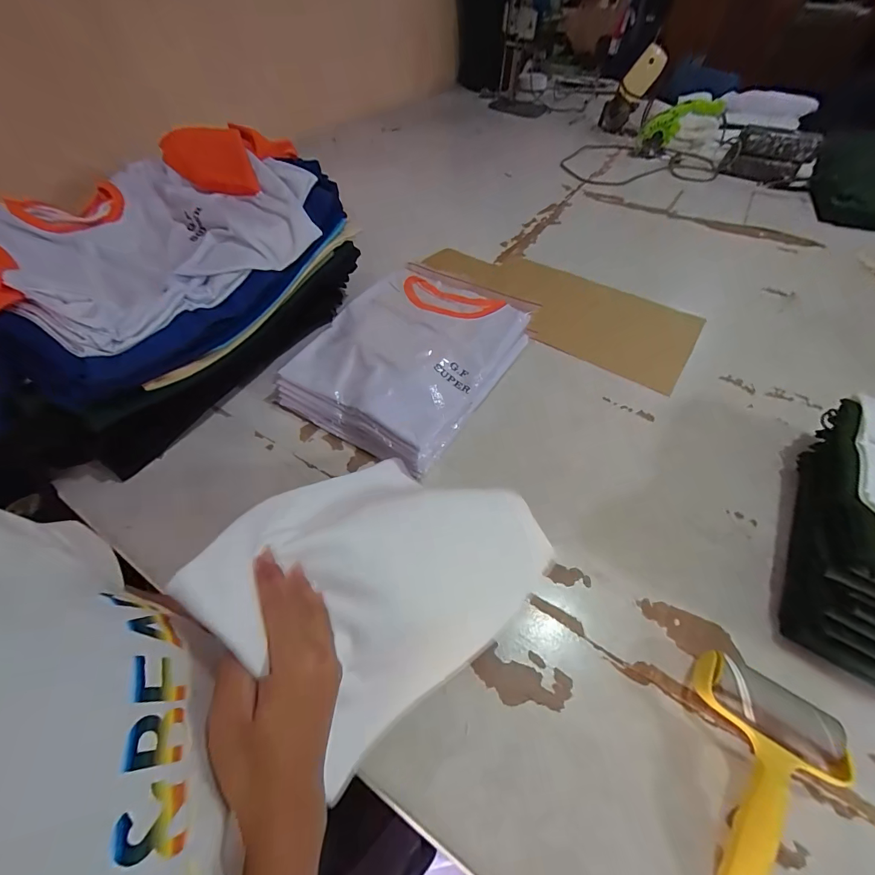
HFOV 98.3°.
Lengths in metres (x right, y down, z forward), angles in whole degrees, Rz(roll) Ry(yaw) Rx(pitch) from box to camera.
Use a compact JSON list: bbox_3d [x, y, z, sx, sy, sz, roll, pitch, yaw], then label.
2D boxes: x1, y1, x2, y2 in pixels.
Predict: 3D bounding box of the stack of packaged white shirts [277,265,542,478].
[{"bbox_3d":[-0.035,-0.144,0.643,0.281,0.088,0.389,29,58,19],"label":"stack of packaged white shirts"}]

